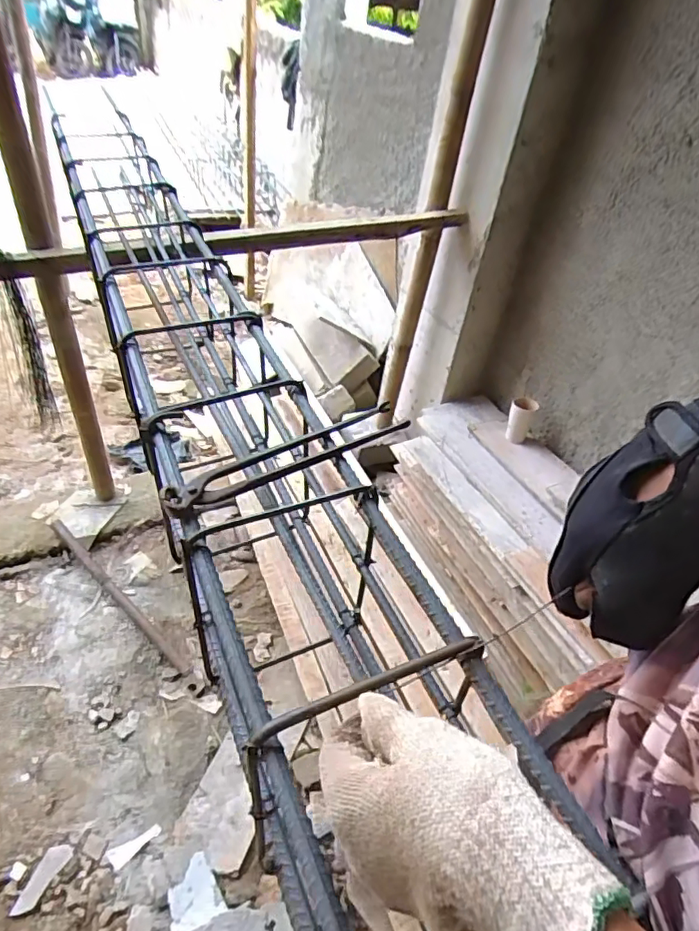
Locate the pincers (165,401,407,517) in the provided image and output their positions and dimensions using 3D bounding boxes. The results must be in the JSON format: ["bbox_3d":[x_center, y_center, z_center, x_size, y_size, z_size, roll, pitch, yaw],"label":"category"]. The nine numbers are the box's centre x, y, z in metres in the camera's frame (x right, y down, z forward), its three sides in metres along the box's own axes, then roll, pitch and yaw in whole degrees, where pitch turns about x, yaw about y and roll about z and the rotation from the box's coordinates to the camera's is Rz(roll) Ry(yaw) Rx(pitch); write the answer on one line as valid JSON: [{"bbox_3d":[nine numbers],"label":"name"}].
[{"bbox_3d":[-0.051,-0.010,0.501,0.240,0.015,0.037,-20,49,-28],"label":"pincers"}]

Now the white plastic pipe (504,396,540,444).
[{"bbox_3d":[0.503,-0.132,1.623,0.073,0.120,0.080,22,45,19],"label":"white plastic pipe"}]

